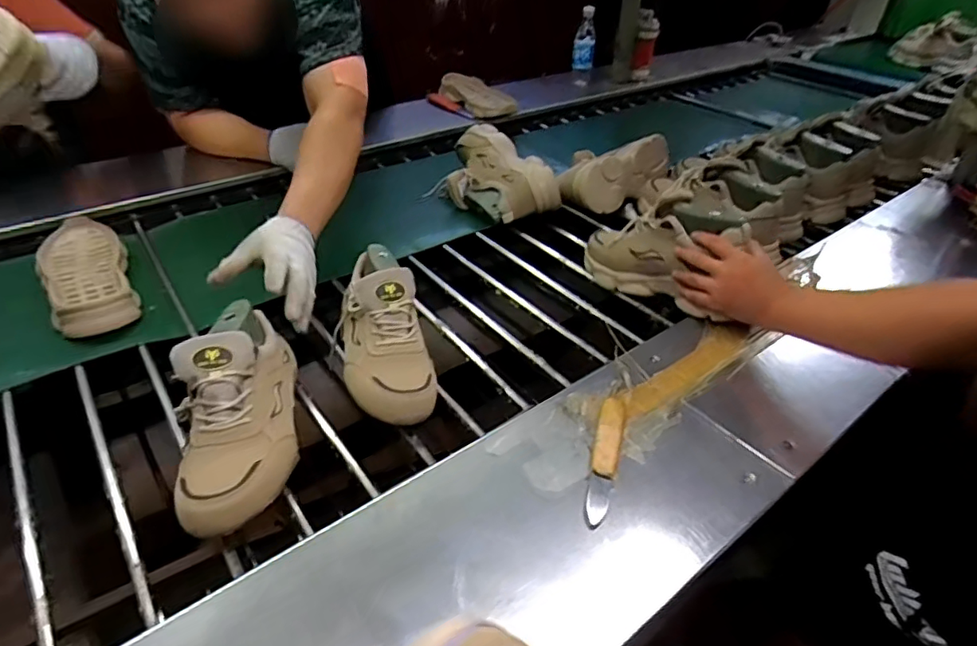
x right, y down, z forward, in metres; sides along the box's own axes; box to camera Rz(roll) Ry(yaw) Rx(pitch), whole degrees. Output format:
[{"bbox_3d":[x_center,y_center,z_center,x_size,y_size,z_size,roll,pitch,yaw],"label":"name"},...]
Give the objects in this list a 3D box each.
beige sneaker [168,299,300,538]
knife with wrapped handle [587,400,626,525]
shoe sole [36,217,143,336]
[{"bbox_3d":[-0.261,0.082,0.597,0.113,0.099,0.271,-2,50,-12],"label":"beige sneaker"},{"bbox_3d":[0.122,0.137,0.596,0.025,0.017,0.162,14,36,9],"label":"knife with wrapped handle"},{"bbox_3d":[-0.622,-0.082,0.884,0.112,0.042,0.299,-17,43,-30],"label":"shoe sole"}]

